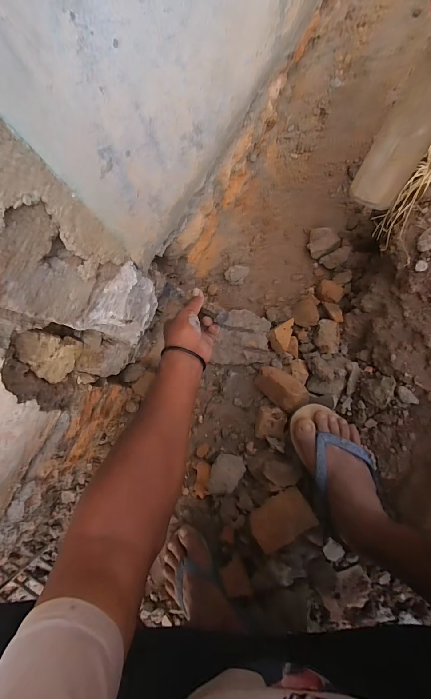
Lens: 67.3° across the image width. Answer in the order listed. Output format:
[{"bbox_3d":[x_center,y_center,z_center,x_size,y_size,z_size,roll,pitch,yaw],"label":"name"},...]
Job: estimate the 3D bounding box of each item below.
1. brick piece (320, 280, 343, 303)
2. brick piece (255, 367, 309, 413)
[{"bbox_3d":[0.236,-0.120,0.665,0.044,0.027,0.042,-1,84,5],"label":"brick piece"},{"bbox_3d":[0.134,0.076,0.646,0.055,0.052,0.116,-16,37,-29],"label":"brick piece"}]

